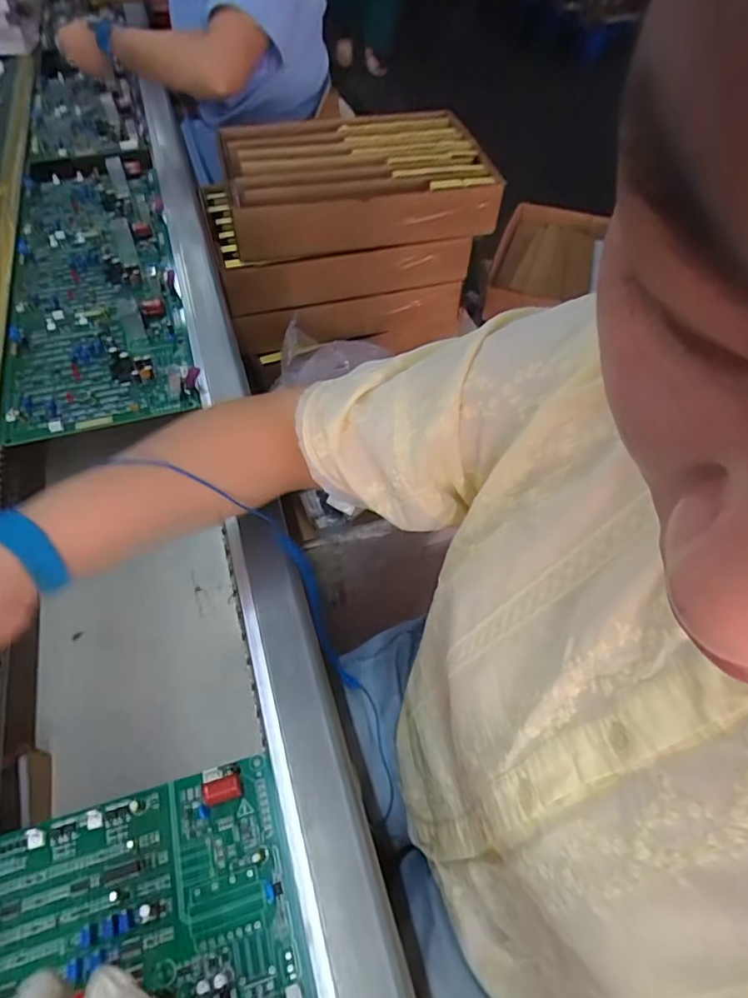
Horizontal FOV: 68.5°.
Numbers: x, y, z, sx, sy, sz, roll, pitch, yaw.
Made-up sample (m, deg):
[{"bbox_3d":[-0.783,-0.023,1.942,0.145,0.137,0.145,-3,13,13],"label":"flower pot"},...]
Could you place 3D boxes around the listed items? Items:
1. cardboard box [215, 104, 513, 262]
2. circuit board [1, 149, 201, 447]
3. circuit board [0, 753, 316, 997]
[{"bbox_3d":[-0.028,-0.457,0.788,0.361,0.073,0.238,-14,55,-13],"label":"cardboard box"},{"bbox_3d":[-0.349,-0.300,0.684,0.183,0.043,0.563,-13,55,-13],"label":"circuit board"},{"bbox_3d":[-0.133,0.253,0.291,0.186,0.018,0.175,-13,55,-12],"label":"circuit board"}]

